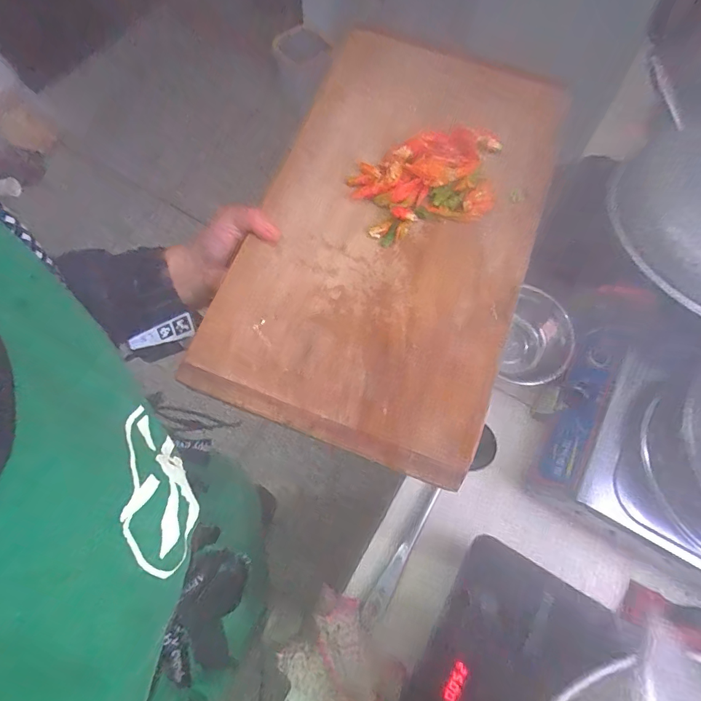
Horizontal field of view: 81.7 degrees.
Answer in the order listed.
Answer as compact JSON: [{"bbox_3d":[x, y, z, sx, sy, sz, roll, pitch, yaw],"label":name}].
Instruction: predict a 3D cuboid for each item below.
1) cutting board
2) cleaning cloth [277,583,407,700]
[{"bbox_3d":[0.037,-0.112,0.365,0.238,0.022,0.394,19,76,7],"label":"cutting board"},{"bbox_3d":[-0.005,0.383,0.492,0.139,0.042,0.109,36,66,17],"label":"cleaning cloth"}]

